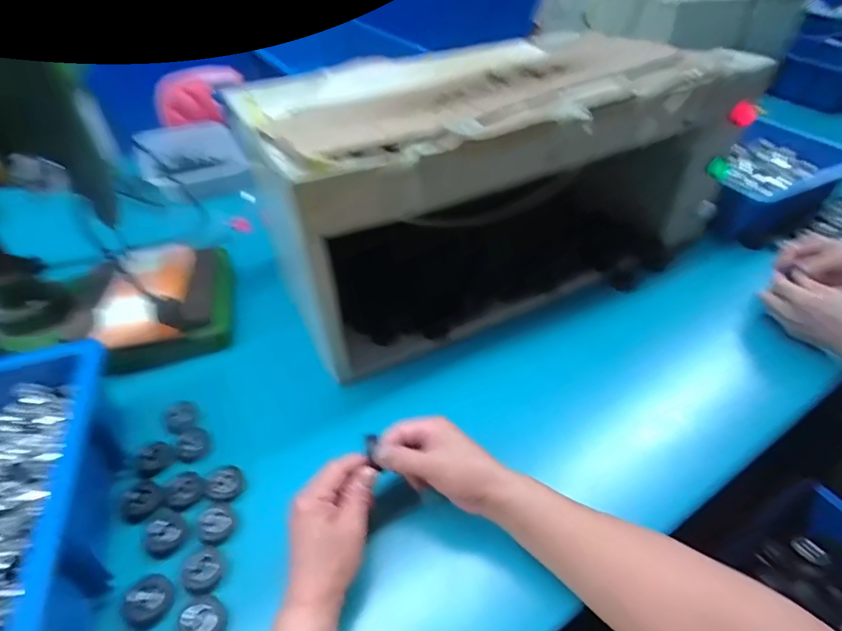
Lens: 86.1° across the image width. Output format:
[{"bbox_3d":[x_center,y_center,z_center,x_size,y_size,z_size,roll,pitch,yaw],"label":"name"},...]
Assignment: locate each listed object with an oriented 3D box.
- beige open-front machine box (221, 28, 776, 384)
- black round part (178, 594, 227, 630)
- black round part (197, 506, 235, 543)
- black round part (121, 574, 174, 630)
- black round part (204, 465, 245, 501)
[{"bbox_3d":[0.157,-0.174,0.642,0.670,0.272,0.189,-20,46,-21],"label":"beige open-front machine box"},{"bbox_3d":[-0.175,0.245,0.362,0.032,0.014,0.039,-20,46,-21],"label":"black round part"},{"bbox_3d":[-0.193,0.197,0.425,0.031,0.007,0.036,-31,51,-30],"label":"black round part"},{"bbox_3d":[-0.227,0.236,0.373,0.036,0.010,0.038,0,42,0],"label":"black round part"},{"bbox_3d":[-0.199,0.170,0.456,0.035,0.009,0.034,0,42,0],"label":"black round part"}]

